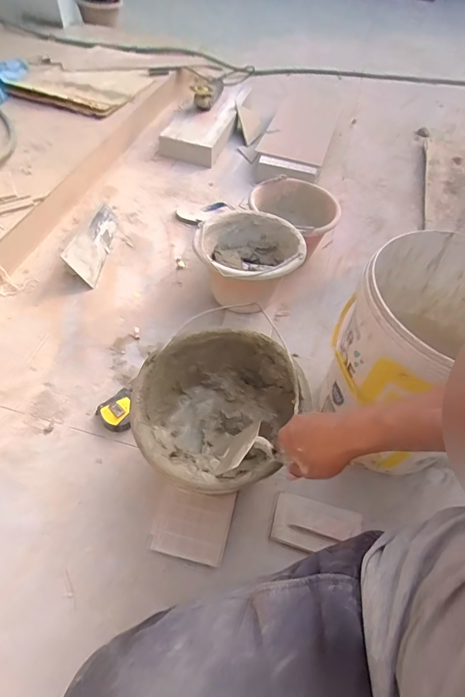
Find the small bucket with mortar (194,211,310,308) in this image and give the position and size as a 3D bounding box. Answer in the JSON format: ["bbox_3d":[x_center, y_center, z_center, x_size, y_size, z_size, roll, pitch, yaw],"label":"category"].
[{"bbox_3d":[0.035,-0.199,0.955,0.257,0.172,0.226,-3,53,-8],"label":"small bucket with mortar"}]

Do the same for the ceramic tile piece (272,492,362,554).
[{"bbox_3d":[0.143,0.303,0.676,0.142,0.015,0.081,15,53,7],"label":"ceramic tile piece"}]

